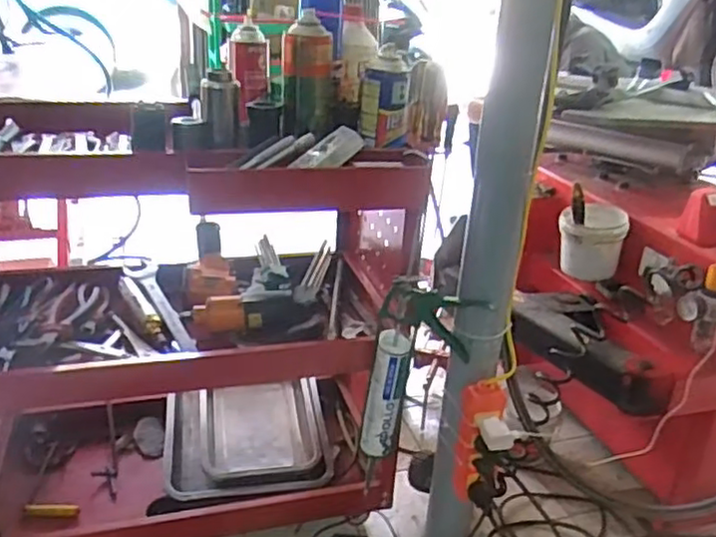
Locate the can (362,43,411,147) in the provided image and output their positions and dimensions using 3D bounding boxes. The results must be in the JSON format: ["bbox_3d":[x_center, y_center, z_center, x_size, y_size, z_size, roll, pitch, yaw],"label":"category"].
[{"bbox_3d":[0.037,-0.224,0.881,0.062,0.113,0.047,1,24,-3],"label":"can"}]

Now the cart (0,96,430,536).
[{"bbox_3d":[-0.289,0.115,1.085,0.685,0.729,0.389,-4,25,-14],"label":"cart"}]

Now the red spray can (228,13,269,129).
[{"bbox_3d":[-0.173,-0.313,1.057,0.057,0.145,0.061,2,24,-1],"label":"red spray can"}]

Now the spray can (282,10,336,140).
[{"bbox_3d":[-0.062,-0.251,0.862,0.061,0.144,0.061,2,24,-1],"label":"spray can"}]

